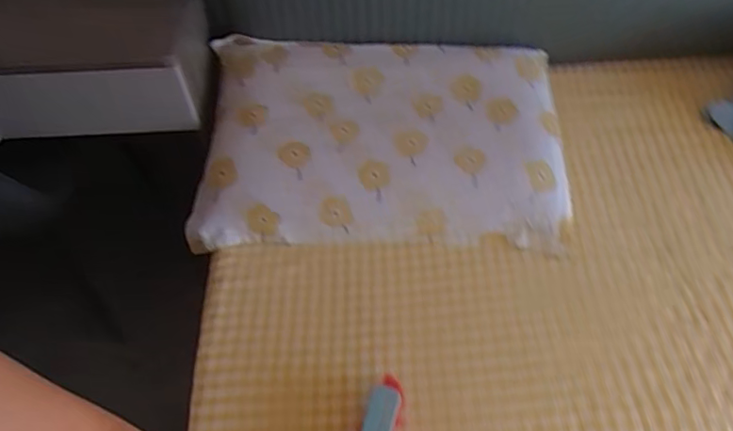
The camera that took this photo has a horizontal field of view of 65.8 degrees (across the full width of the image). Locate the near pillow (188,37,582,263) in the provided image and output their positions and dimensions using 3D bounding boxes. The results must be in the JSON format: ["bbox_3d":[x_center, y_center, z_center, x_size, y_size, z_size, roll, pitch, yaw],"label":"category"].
[{"bbox_3d":[0.028,-0.144,1.046,0.638,0.178,0.391,0,53,2],"label":"near pillow"}]

